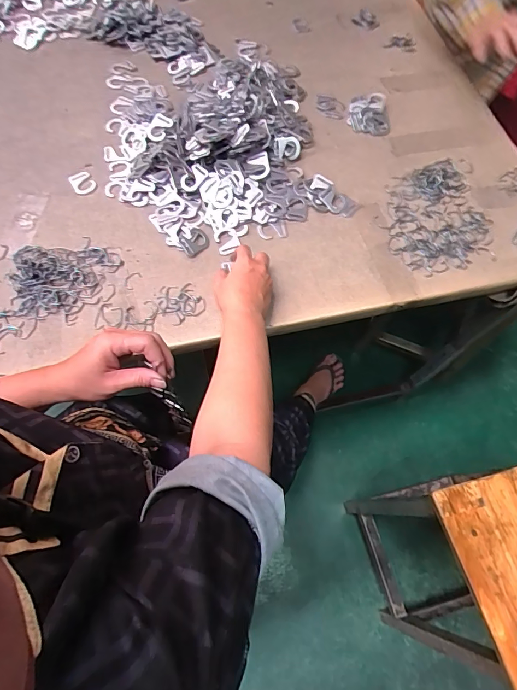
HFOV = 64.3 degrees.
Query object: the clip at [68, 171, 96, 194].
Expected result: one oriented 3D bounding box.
[{"bbox_3d":[-0.280,-0.257,0.654,0.033,0.009,0.043,-29,71,-14],"label":"clip"}]

